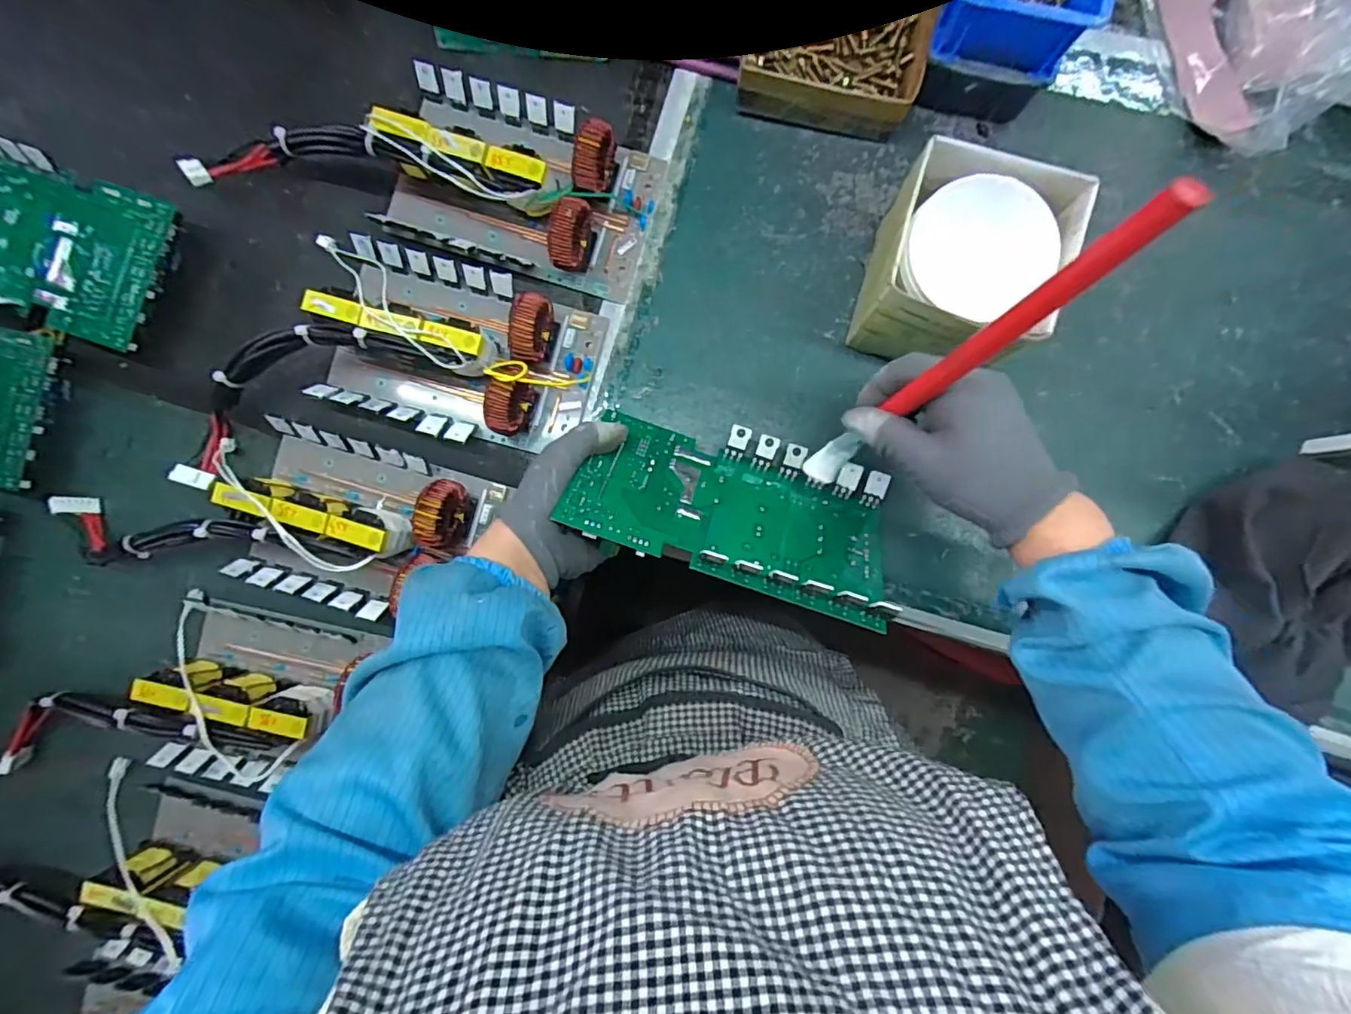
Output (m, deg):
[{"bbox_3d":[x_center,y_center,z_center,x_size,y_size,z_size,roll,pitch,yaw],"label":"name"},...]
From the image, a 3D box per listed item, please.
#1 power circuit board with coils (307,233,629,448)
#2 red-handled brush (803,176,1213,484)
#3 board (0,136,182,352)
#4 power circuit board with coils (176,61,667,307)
[{"bbox_3d":[-0.183,-0.129,0.446,0.249,0.058,0.141,14,89,2],"label":"power circuit board with coils"},{"bbox_3d":[0.141,-0.067,0.317,0.021,0.281,0.025,42,73,2],"label":"red-handled brush"},{"bbox_3d":[-0.551,-0.231,0.473,0.257,0.033,0.135,19,92,4],"label":"board"},{"bbox_3d":[-0.152,-0.268,0.449,0.269,0.061,0.136,18,89,2],"label":"power circuit board with coils"}]

